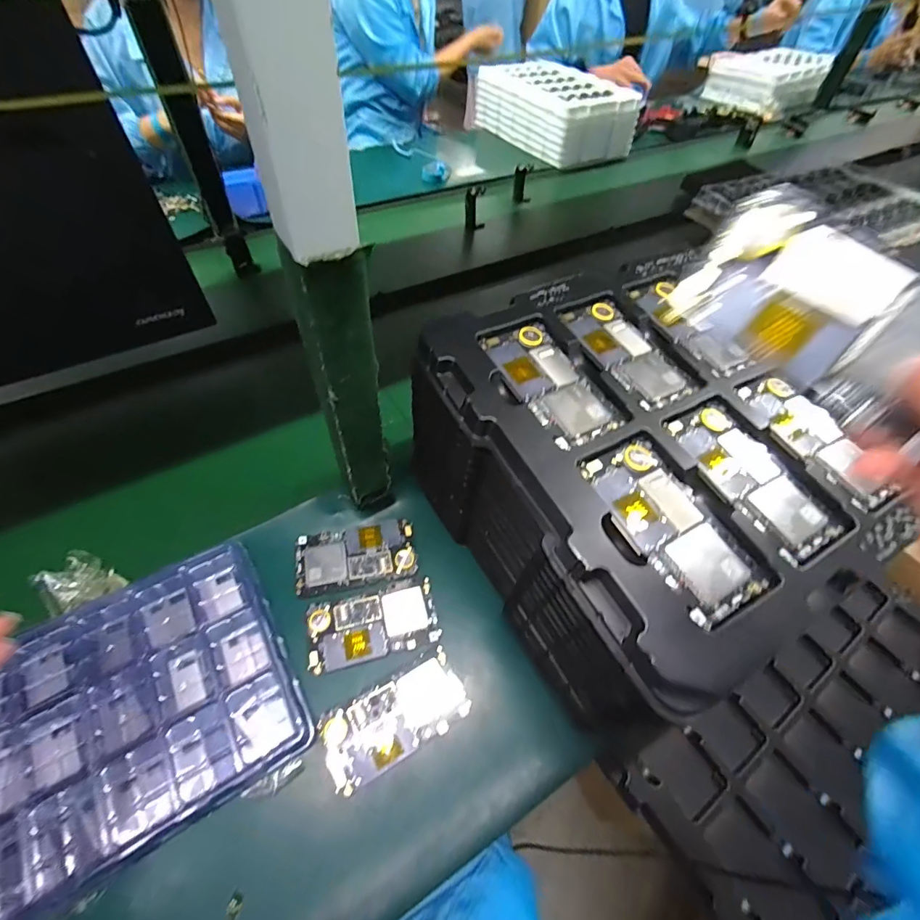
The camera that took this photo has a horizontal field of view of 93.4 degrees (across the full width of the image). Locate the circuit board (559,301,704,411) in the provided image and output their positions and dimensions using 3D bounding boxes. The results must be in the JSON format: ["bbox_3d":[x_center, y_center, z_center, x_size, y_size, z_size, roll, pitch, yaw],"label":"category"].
[{"bbox_3d":[0.143,-0.094,0.375,0.063,0.012,0.125,-23,58,-19],"label":"circuit board"}]

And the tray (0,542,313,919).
[{"bbox_3d":[-0.304,0.222,0.356,0.306,0.032,0.206,-24,59,-20],"label":"tray"}]

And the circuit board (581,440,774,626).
[{"bbox_3d":[0.139,0.043,0.292,0.063,0.012,0.125,-25,59,-20],"label":"circuit board"}]

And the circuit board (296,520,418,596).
[{"bbox_3d":[-0.110,0.102,0.463,0.120,0.010,0.061,-8,55,-10],"label":"circuit board"}]

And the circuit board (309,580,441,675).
[{"bbox_3d":[-0.084,0.161,0.426,0.120,0.006,0.062,-11,55,-12],"label":"circuit board"}]

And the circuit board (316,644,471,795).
[{"bbox_3d":[-0.056,0.228,0.384,0.124,0.008,0.058,-23,59,-19],"label":"circuit board"}]

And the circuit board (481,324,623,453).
[{"bbox_3d":[0.070,-0.064,0.351,0.064,0.013,0.123,-23,59,-19],"label":"circuit board"}]

